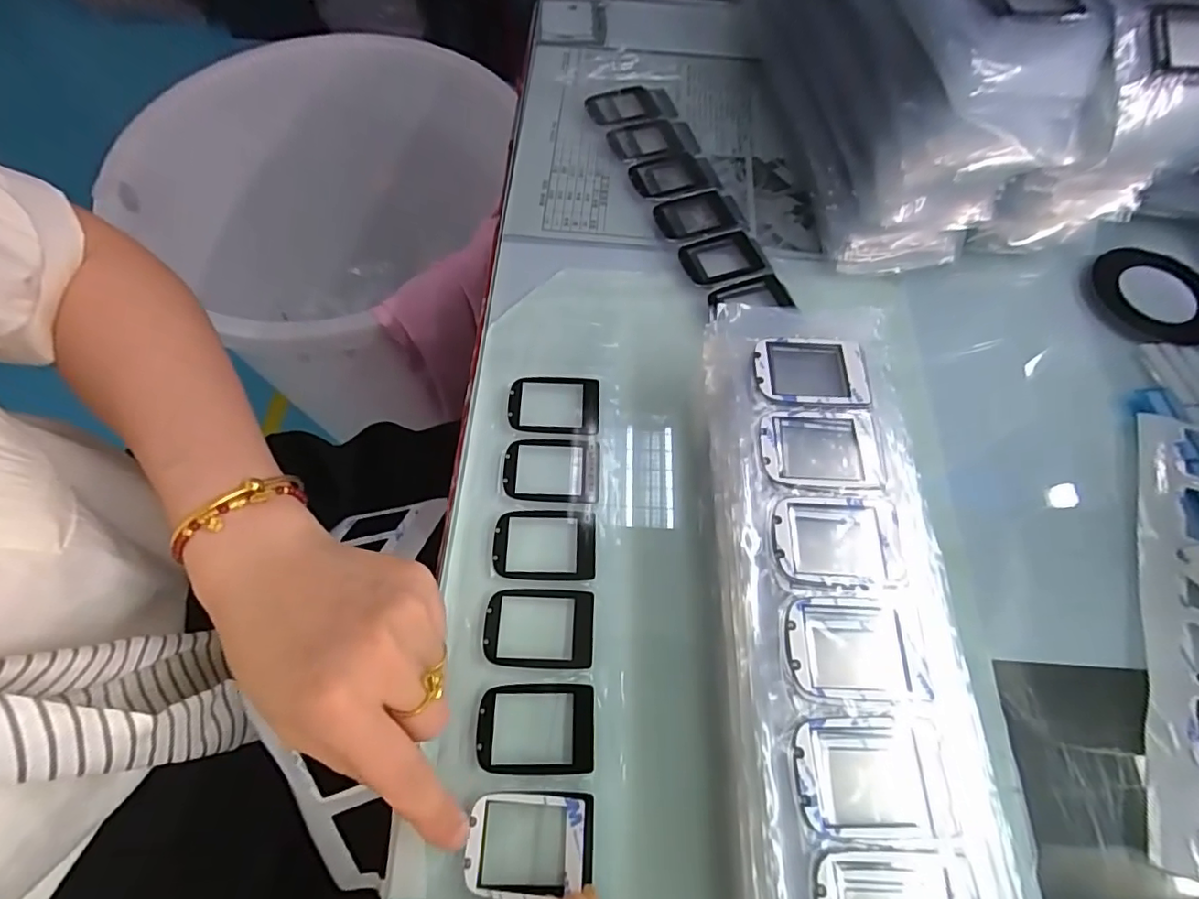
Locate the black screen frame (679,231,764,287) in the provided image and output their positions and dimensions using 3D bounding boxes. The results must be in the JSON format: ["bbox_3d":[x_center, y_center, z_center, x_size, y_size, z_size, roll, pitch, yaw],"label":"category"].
[{"bbox_3d":[0.081,-0.125,0.369,0.053,0.005,0.039,-15,66,-11],"label":"black screen frame"}]

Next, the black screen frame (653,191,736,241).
[{"bbox_3d":[0.065,-0.159,0.382,0.055,0.004,0.037,-17,66,-12],"label":"black screen frame"}]

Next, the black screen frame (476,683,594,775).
[{"bbox_3d":[-0.028,0.123,0.247,0.052,0.004,0.036,2,64,-3],"label":"black screen frame"}]

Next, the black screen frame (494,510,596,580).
[{"bbox_3d":[-0.028,0.048,0.284,0.052,0.004,0.036,3,64,-2],"label":"black screen frame"}]

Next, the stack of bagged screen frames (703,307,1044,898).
[{"bbox_3d":[0.095,0.085,0.237,0.099,0.065,0.309,2,65,-1],"label":"stack of bagged screen frames"}]

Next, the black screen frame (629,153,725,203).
[{"bbox_3d":[0.054,-0.193,0.398,0.064,0.004,0.040,-20,67,-13],"label":"black screen frame"}]

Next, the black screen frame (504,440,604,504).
[{"bbox_3d":[-0.025,0.011,0.302,0.052,0.004,0.036,3,64,-2],"label":"black screen frame"}]

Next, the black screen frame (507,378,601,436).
[{"bbox_3d":[-0.026,-0.026,0.317,0.052,0.004,0.036,4,64,-2],"label":"black screen frame"}]

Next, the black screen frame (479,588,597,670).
[{"bbox_3d":[-0.029,0.085,0.266,0.052,0.004,0.036,3,64,-2],"label":"black screen frame"}]

